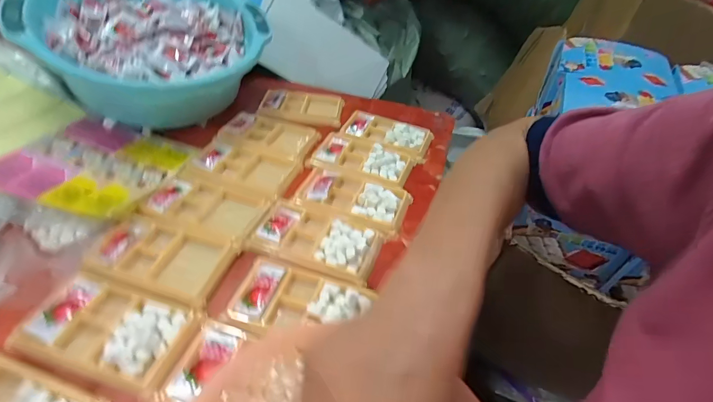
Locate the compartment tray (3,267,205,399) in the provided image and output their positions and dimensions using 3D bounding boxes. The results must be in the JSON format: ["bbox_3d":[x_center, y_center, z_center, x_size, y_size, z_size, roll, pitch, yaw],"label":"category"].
[{"bbox_3d":[-0.213,0.109,0.335,0.132,0.012,0.080,13,43,8],"label":"compartment tray"}]

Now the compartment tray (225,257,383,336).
[{"bbox_3d":[-0.053,0.093,0.360,0.121,0.011,0.073,14,43,9],"label":"compartment tray"}]

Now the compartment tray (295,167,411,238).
[{"bbox_3d":[-0.004,-0.008,0.480,0.134,0.011,0.078,16,43,11],"label":"compartment tray"}]

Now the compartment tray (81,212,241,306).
[{"bbox_3d":[-0.197,0.057,0.395,0.129,0.017,0.080,13,43,8],"label":"compartment tray"}]

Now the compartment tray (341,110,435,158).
[{"bbox_3d":[0.046,-0.105,0.594,0.136,0.015,0.076,16,43,11],"label":"compartment tray"}]

